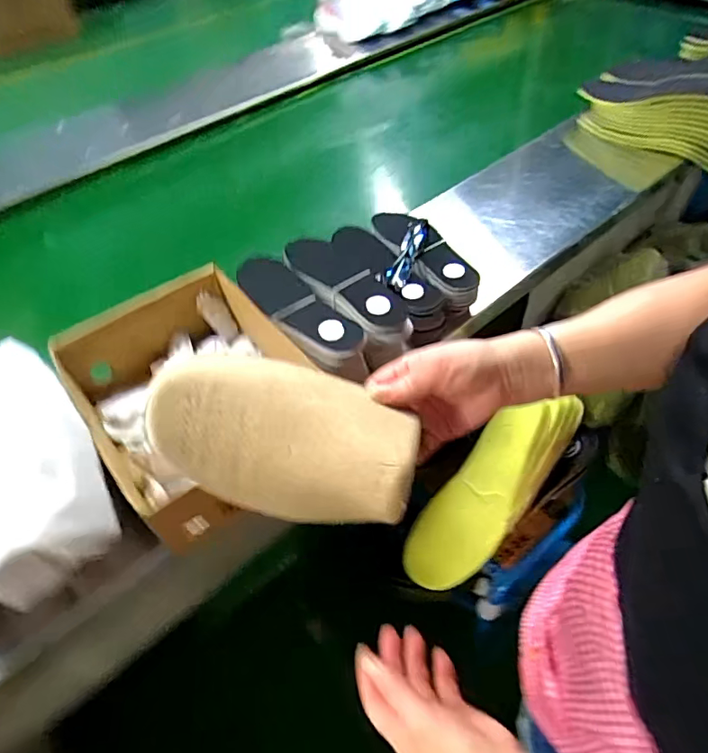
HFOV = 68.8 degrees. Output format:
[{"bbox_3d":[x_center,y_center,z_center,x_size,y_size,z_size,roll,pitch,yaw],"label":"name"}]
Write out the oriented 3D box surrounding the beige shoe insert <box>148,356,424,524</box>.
[{"bbox_3d":[-0.045,0.040,0.356,0.173,0.077,0.093,7,52,10],"label":"beige shoe insert"}]

